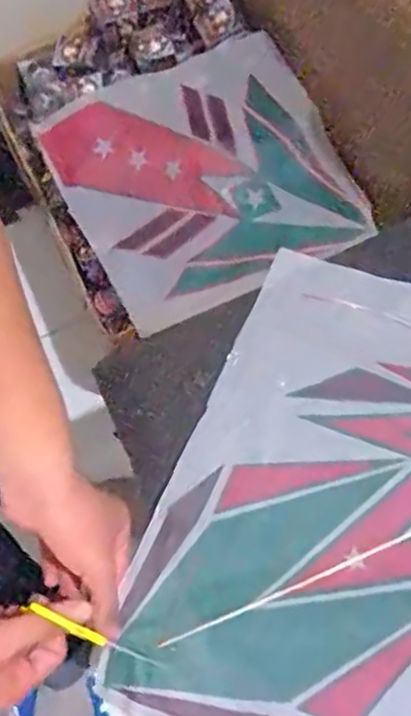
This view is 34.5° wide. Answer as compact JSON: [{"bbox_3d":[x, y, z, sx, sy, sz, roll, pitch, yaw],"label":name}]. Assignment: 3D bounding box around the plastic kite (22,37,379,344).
[{"bbox_3d":[-0.010,-0.268,0.961,0.377,0.032,0.390,-26,75,-2],"label":"plastic kite"}]

